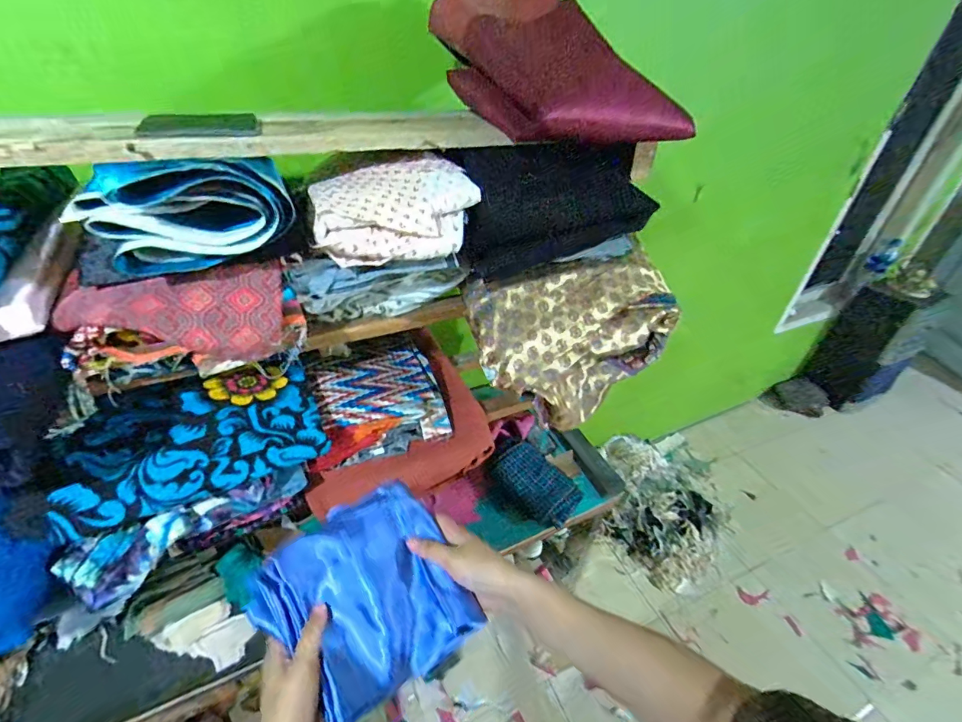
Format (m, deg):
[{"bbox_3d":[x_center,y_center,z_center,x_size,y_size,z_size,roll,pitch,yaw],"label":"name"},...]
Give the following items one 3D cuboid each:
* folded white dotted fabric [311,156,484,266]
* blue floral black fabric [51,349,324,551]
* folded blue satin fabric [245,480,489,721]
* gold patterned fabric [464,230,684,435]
[{"bbox_3d":[-0.101,-0.173,0.483,0.182,0.077,0.119,-13,41,-21],"label":"folded white dotted fabric"},{"bbox_3d":[-0.333,0.083,0.501,0.260,0.050,0.161,-18,42,-25],"label":"blue floral black fabric"},{"bbox_3d":[-0.108,0.227,0.410,0.168,0.020,0.170,-29,76,-26],"label":"folded blue satin fabric"},{"bbox_3d":[0.125,-0.045,0.614,0.271,0.172,0.180,-21,44,-28],"label":"gold patterned fabric"}]

